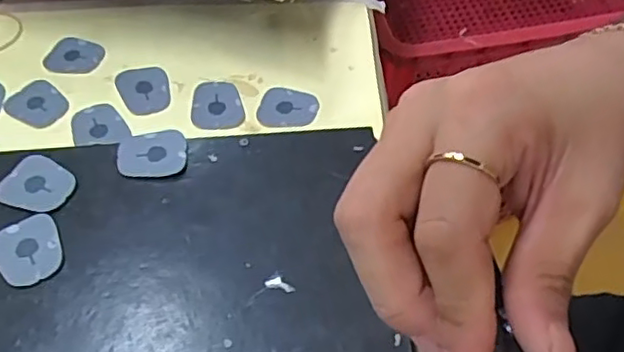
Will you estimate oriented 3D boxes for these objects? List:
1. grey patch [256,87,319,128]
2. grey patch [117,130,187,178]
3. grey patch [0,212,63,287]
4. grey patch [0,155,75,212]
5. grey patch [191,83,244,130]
[{"bbox_3d":[-0.016,-0.044,0.414,0.037,0.004,0.033,14,60,15],"label":"grey patch"},{"bbox_3d":[-0.092,-0.013,0.360,0.038,0.004,0.030,-9,58,-7],"label":"grey patch"},{"bbox_3d":[-0.147,0.039,0.324,0.033,0.006,0.038,-27,58,-18],"label":"grey patch"},{"bbox_3d":[-0.151,0.005,0.347,0.037,0.004,0.033,18,56,13],"label":"grey patch"},{"bbox_3d":[-0.063,-0.047,0.411,0.033,0.008,0.037,-13,55,-9],"label":"grey patch"}]

